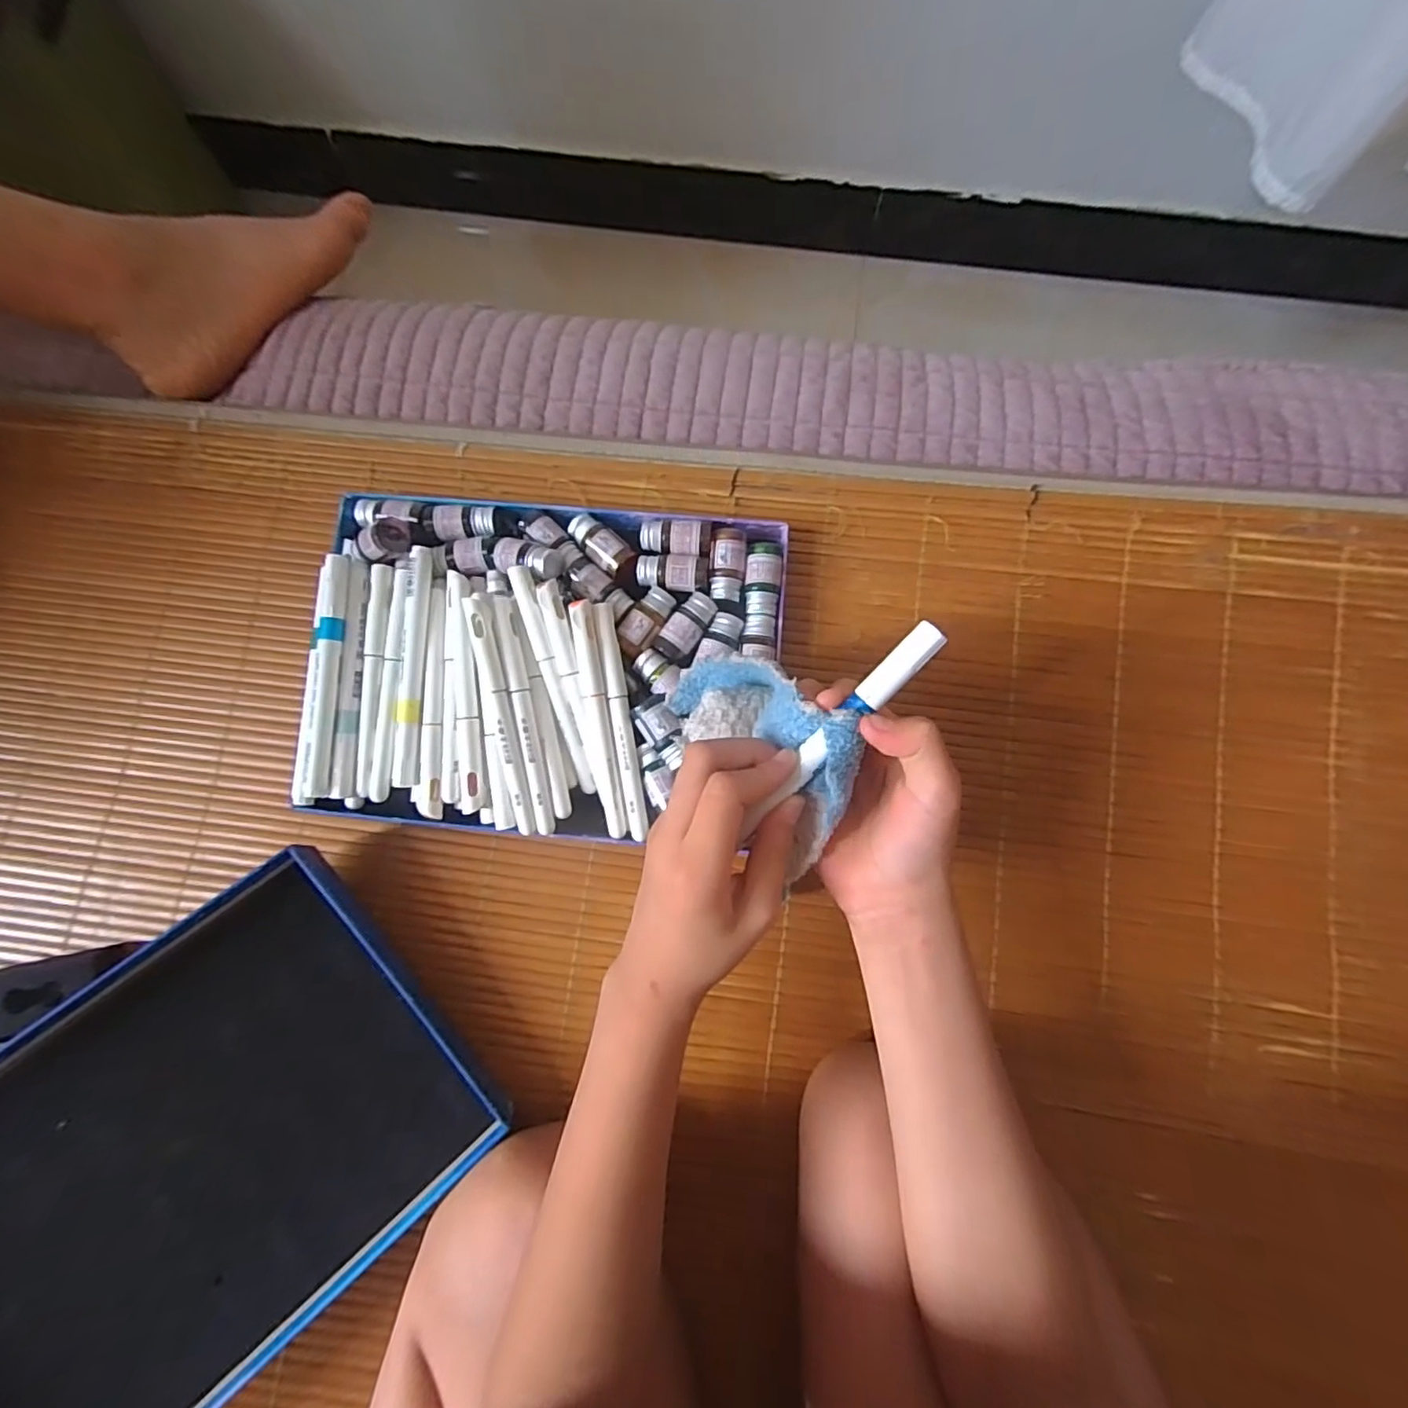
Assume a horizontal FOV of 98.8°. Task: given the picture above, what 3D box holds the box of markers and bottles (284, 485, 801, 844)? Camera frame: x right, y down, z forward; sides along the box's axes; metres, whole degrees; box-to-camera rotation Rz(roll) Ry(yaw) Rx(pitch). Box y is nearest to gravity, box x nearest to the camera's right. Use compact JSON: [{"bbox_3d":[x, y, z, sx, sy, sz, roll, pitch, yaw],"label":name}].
[{"bbox_3d":[-0.092,-0.024,0.352,0.263,0.048,0.190,3,83,4],"label":"box of markers and bottles"}]

